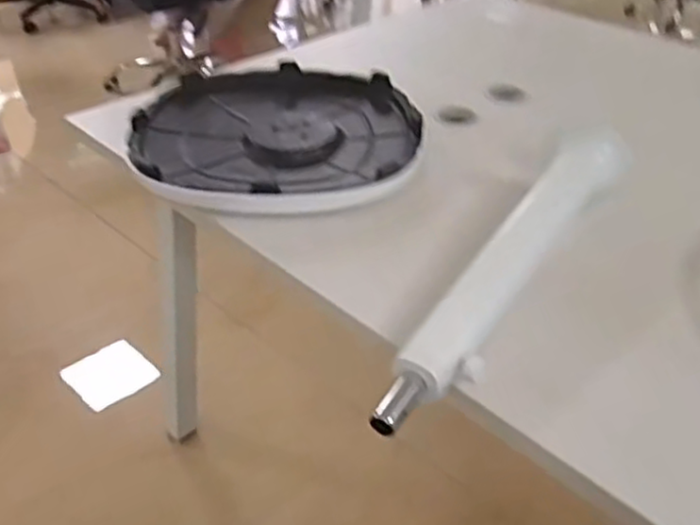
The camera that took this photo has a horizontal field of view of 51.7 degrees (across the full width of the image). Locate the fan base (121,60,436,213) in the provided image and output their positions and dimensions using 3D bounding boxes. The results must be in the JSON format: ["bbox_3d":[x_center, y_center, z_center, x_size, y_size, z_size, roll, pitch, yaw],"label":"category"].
[{"bbox_3d":[-0.099,-0.186,1.003,0.400,0.038,0.422,-10,38,-15],"label":"fan base"}]

